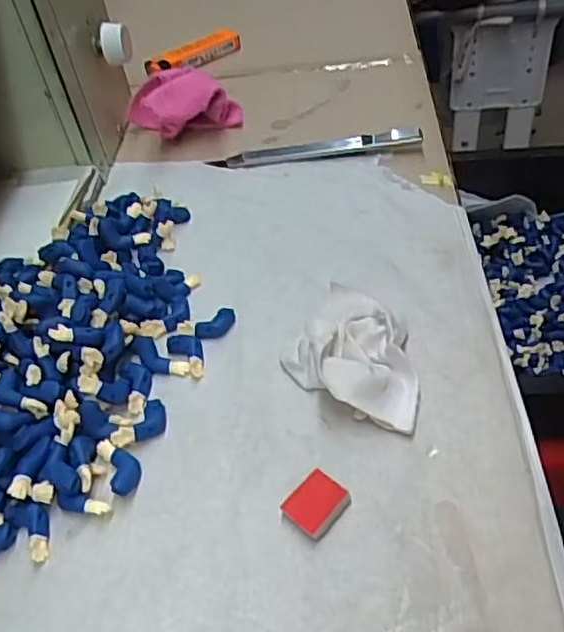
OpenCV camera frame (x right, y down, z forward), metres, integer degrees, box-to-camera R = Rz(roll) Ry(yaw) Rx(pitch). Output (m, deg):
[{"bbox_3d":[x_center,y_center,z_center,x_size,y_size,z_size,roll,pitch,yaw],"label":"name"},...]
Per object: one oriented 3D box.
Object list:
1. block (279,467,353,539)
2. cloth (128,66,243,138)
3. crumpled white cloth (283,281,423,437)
[{"bbox_3d":[0.013,0.072,0.256,0.019,0.006,0.022,29,56,32],"label":"block"},{"bbox_3d":[-0.066,-0.145,0.456,0.071,0.038,0.043,-16,45,-7],"label":"cloth"},{"bbox_3d":[0.038,0.014,0.301,0.064,0.017,0.069,18,51,24],"label":"crumpled white cloth"}]

